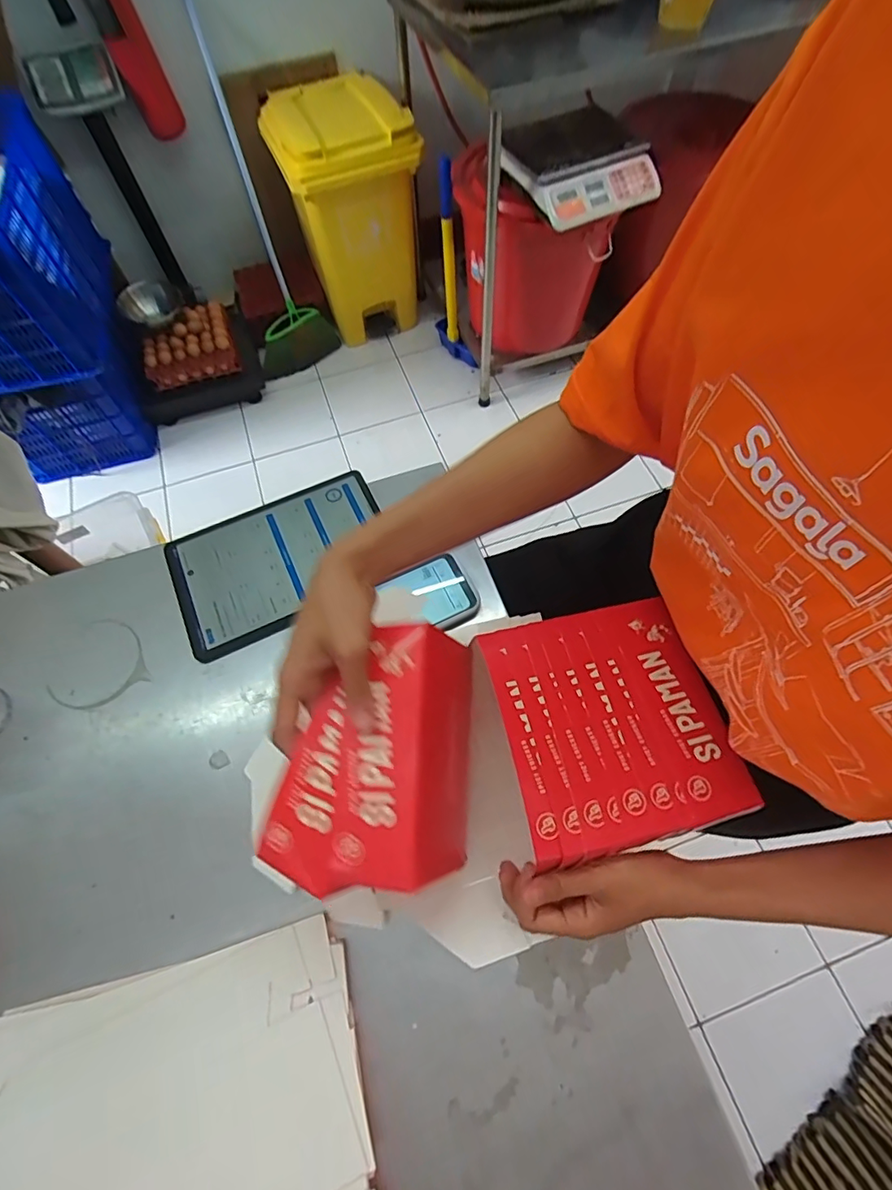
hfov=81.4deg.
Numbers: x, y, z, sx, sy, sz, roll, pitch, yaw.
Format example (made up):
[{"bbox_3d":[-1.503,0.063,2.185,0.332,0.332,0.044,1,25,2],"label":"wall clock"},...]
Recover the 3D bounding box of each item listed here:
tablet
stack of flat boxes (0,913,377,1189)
[{"bbox_3d":[-0.192,-0.045,0.608,0.247,0.016,0.165,-24,67,-9],"label":"tablet"},{"bbox_3d":[-0.184,0.457,0.348,0.292,0.027,0.355,-17,64,-7],"label":"stack of flat boxes"}]

